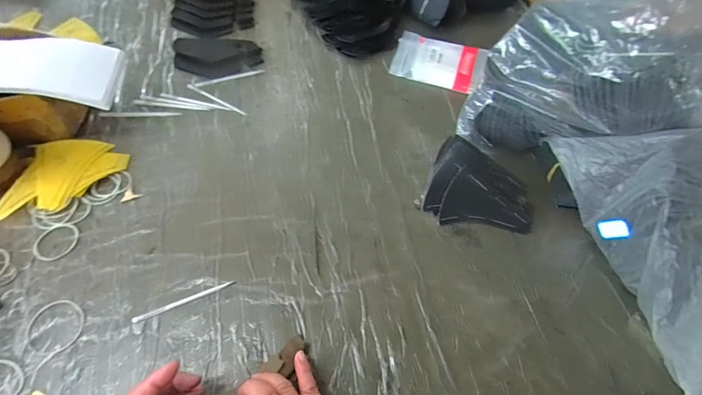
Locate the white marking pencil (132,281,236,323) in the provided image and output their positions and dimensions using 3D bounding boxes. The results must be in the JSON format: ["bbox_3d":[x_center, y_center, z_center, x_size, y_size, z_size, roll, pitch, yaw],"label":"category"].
[{"bbox_3d":[-0.187,0.117,0.396,0.110,0.004,0.006,-19,64,-18],"label":"white marking pencil"}]

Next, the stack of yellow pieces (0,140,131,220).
[{"bbox_3d":[-0.383,-0.027,0.456,0.095,0.019,0.144,31,60,11],"label":"stack of yellow pieces"}]

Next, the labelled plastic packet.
[{"bbox_3d":[0.158,-0.241,0.624,0.157,0.029,0.099,22,59,6],"label":"labelled plastic packet"}]

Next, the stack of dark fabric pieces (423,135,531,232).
[{"bbox_3d":[0.180,-0.007,0.481,0.153,0.048,0.113,29,62,13],"label":"stack of dark fabric pieces"}]

